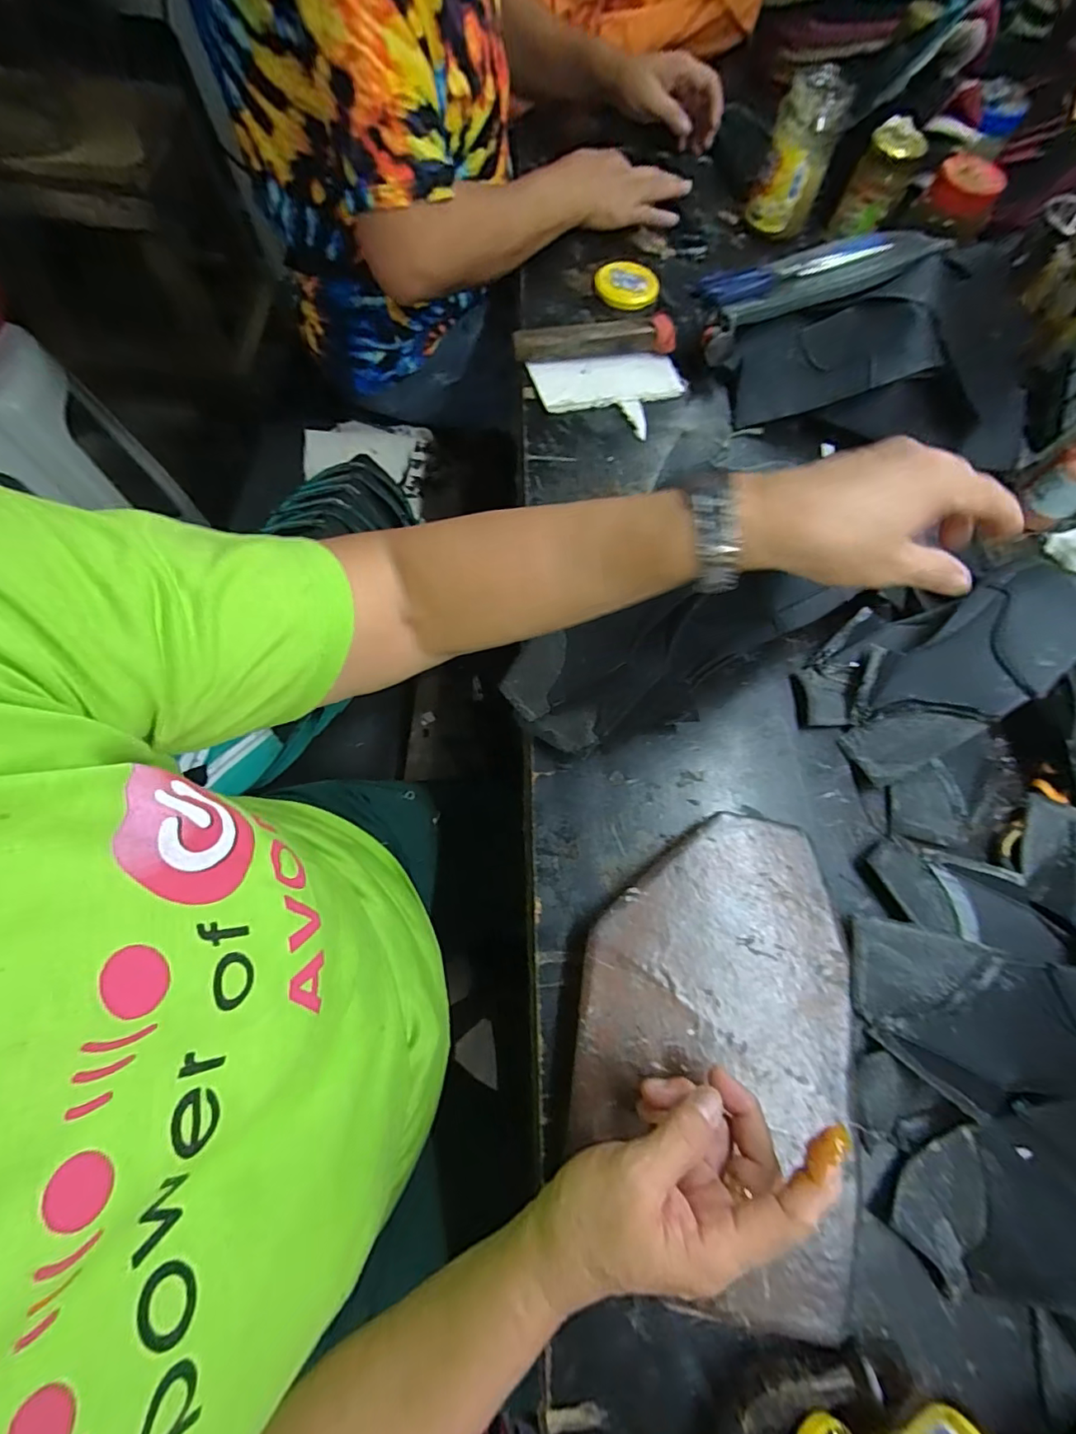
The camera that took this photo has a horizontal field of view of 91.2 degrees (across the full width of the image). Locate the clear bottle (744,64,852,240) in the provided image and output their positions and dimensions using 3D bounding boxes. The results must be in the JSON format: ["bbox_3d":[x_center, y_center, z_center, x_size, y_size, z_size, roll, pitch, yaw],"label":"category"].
[{"bbox_3d":[0.305,-0.658,0.617,0.072,0.129,0.073,23,69,6],"label":"clear bottle"}]

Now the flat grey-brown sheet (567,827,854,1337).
[{"bbox_3d":[0.114,0.197,0.336,0.171,0.015,0.267,10,69,1],"label":"flat grey-brown sheet"}]

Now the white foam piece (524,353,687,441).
[{"bbox_3d":[0.076,-0.336,0.549,0.158,0.014,0.097,-5,69,-5],"label":"white foam piece"}]

